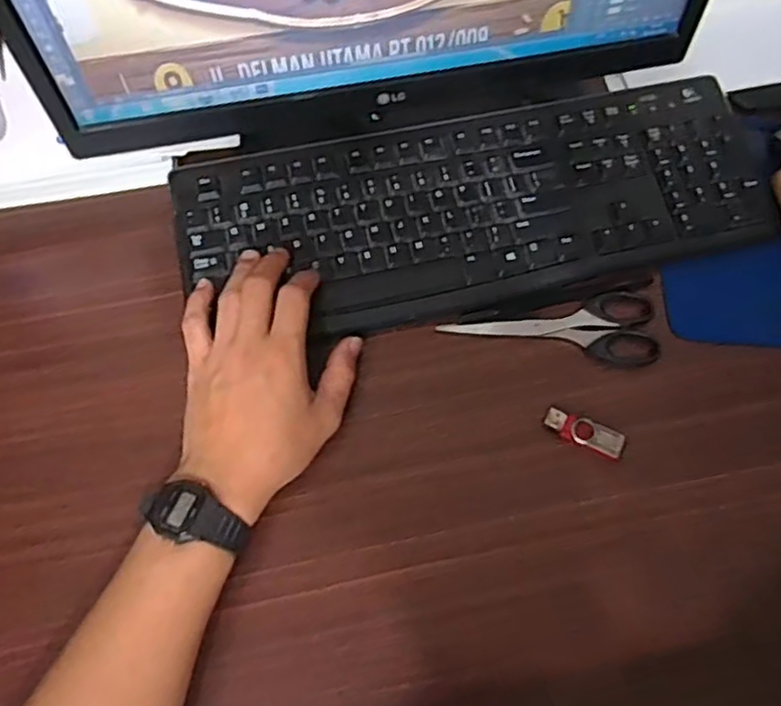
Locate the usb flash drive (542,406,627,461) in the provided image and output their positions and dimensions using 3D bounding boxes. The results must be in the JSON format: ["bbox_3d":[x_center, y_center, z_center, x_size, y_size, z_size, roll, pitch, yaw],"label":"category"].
[{"bbox_3d":[0.128,0.053,0.439,0.052,0.008,0.019,24,73,6],"label":"usb flash drive"}]

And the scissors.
[{"bbox_3d":[0.118,-0.009,0.477,0.152,0.005,0.057,-9,73,-4],"label":"scissors"}]

